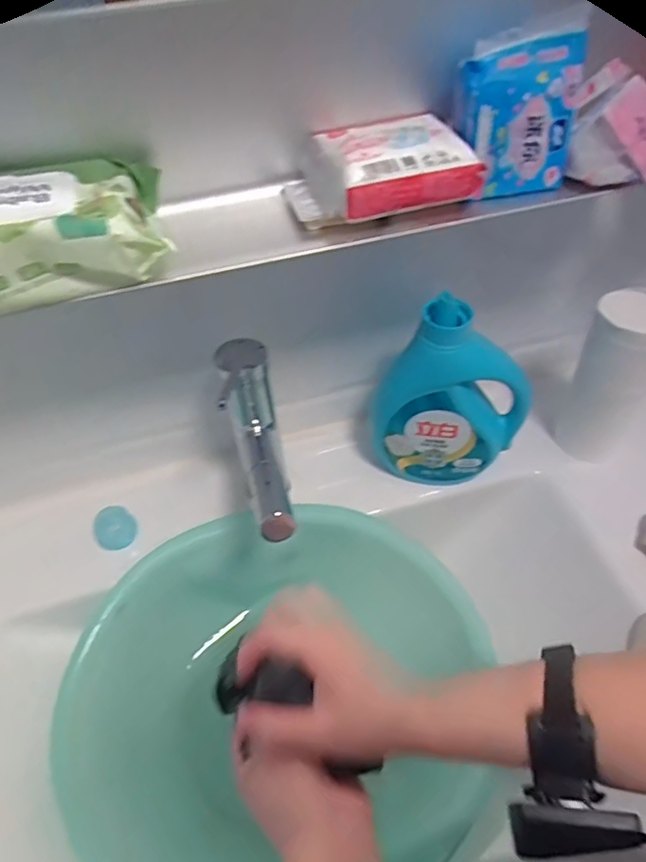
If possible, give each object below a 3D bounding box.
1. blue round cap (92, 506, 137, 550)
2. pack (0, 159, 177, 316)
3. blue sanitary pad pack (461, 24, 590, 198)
[{"bbox_3d":[-0.222,0.104,0.590,0.042,0.045,0.010,-30,16,-9],"label":"blue round cap"},{"bbox_3d":[-0.198,-0.124,0.354,0.192,0.049,0.098,-15,50,-9],"label":"pack"},{"bbox_3d":[0.133,-0.214,0.380,0.079,0.094,0.042,5,49,8],"label":"blue sanitary pad pack"}]

